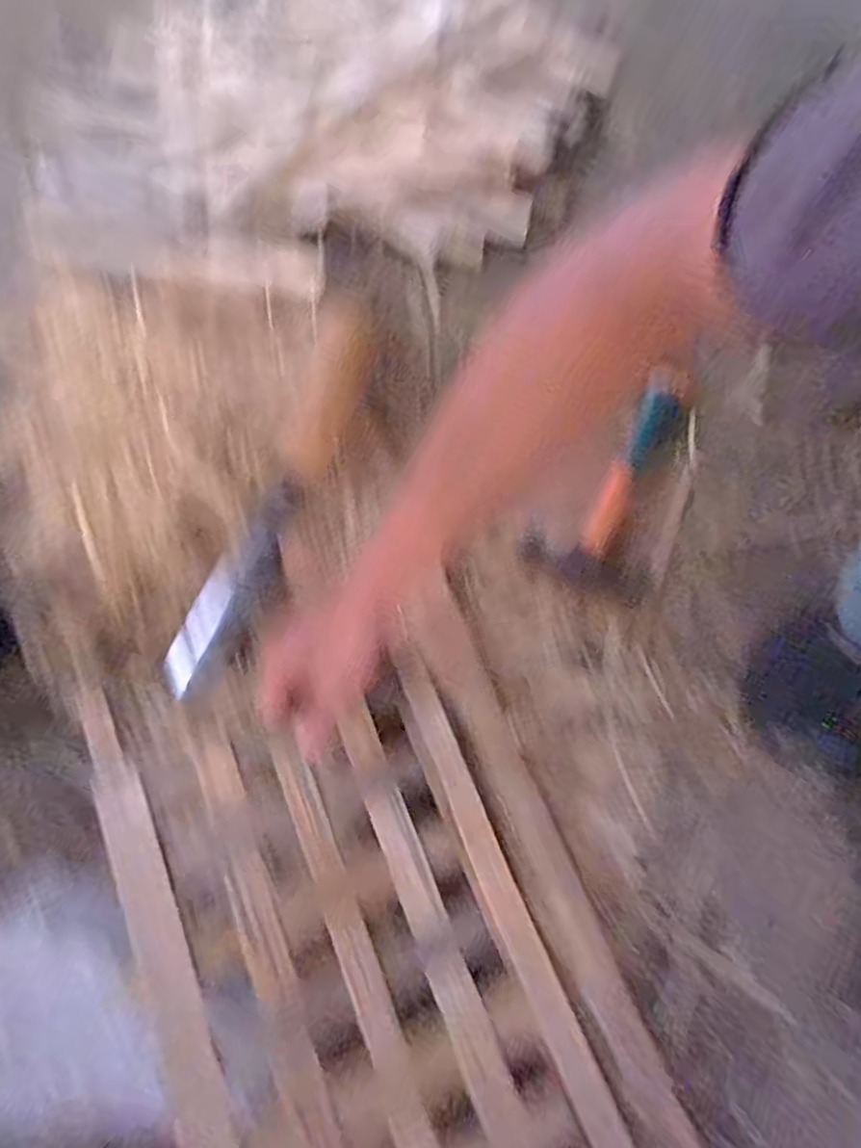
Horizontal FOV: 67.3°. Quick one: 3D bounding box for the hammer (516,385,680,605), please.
[{"bbox_3d":[0.157,-0.081,0.559,0.101,0.027,0.191,22,72,9],"label":"hammer"}]

